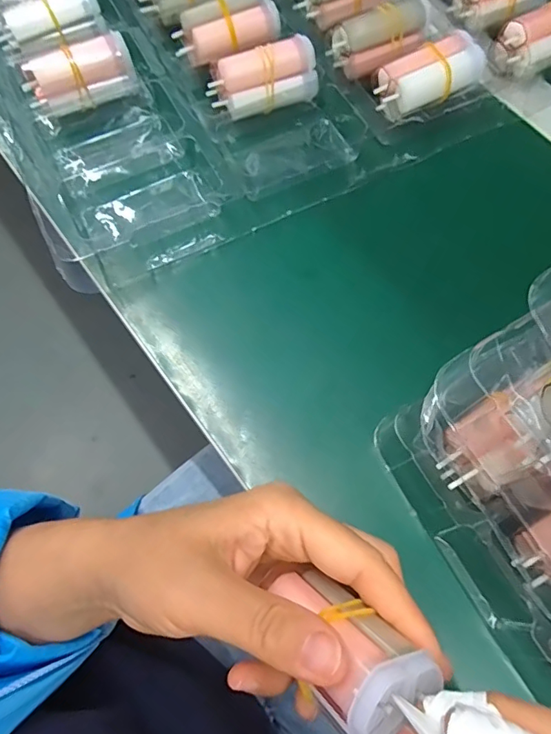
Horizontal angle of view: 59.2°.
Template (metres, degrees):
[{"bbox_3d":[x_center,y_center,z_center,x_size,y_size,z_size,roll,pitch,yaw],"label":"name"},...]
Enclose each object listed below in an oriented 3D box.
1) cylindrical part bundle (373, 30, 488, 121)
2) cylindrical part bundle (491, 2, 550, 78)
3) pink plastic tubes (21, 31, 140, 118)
[{"bbox_3d":[0.097,-0.185,0.311,0.065,0.027,0.035,-23,71,-9],"label":"cylindrical part bundle"},{"bbox_3d":[0.183,-0.220,0.325,0.065,0.026,0.033,-27,72,-10],"label":"cylindrical part bundle"},{"bbox_3d":[-0.120,-0.181,0.299,0.066,0.026,0.023,-23,71,-9],"label":"pink plastic tubes"}]

